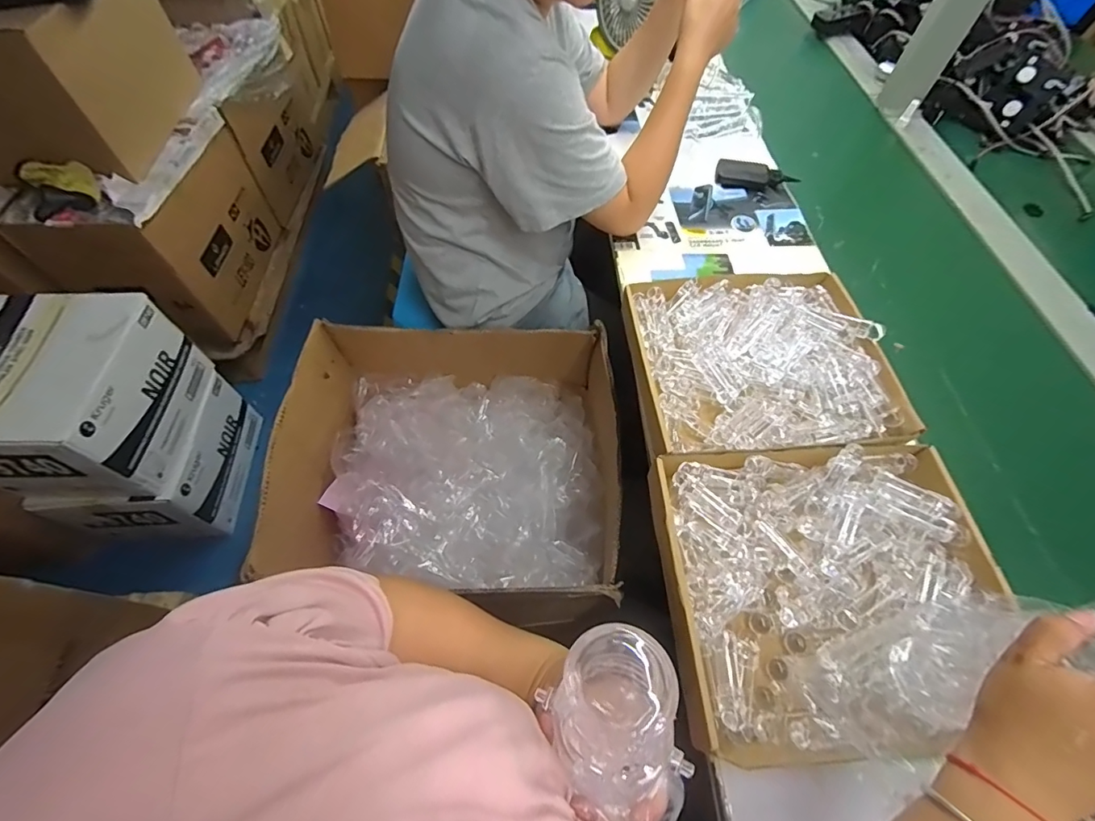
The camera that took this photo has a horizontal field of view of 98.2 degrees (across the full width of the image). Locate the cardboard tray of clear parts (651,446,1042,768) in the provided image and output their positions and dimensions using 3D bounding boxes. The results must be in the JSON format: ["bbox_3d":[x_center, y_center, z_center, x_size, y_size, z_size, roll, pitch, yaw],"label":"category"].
[{"bbox_3d":[0.280,0.176,0.480,0.319,0.051,0.285,-3,59,-3],"label":"cardboard tray of clear parts"}]

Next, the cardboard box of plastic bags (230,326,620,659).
[{"bbox_3d":[-0.148,0.101,0.831,0.525,0.290,0.457,-1,59,-2],"label":"cardboard box of plastic bags"}]

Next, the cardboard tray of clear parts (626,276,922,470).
[{"bbox_3d":[0.268,-0.067,0.618,0.312,0.070,0.268,-4,59,-3],"label":"cardboard tray of clear parts"}]

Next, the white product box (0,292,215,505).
[{"bbox_3d":[-1.034,-0.027,1.055,0.338,0.259,0.388,0,59,-1],"label":"white product box"}]

